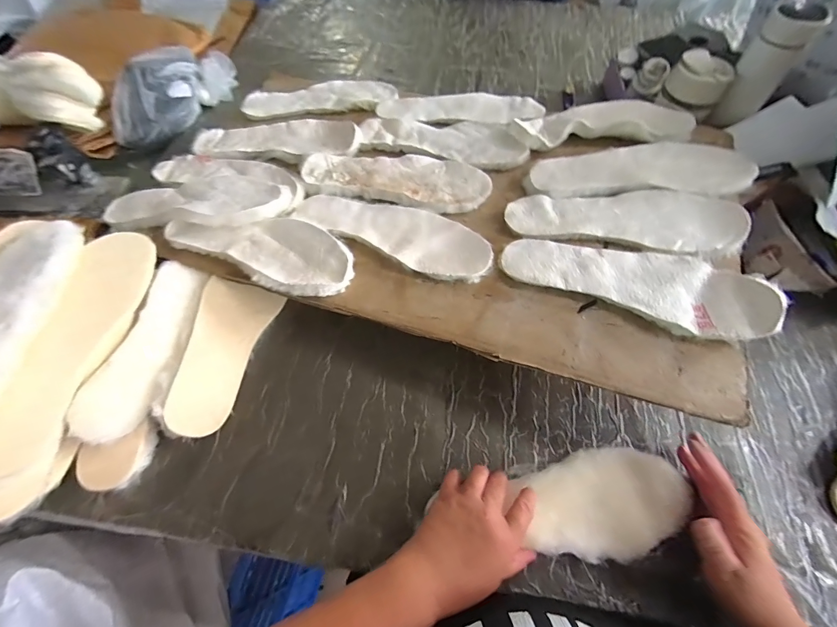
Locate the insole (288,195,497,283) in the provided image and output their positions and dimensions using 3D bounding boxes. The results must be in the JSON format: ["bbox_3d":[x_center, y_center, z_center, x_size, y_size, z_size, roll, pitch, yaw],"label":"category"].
[{"bbox_3d":[-0.034,-0.113,0.497,0.276,0.011,0.087,24,64,19],"label":"insole"}]

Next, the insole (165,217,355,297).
[{"bbox_3d":[-0.205,-0.095,0.488,0.265,0.029,0.101,27,63,11],"label":"insole"}]

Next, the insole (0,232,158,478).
[{"bbox_3d":[-0.364,0.027,0.403,0.012,0.069,0.271,-14,57,31],"label":"insole"}]

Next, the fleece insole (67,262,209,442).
[{"bbox_3d":[-0.313,0.036,0.444,0.077,0.017,0.222,11,57,-7],"label":"fleece insole"}]

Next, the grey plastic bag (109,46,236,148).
[{"bbox_3d":[-0.440,-0.393,0.667,0.077,0.098,0.243,35,71,22],"label":"grey plastic bag"}]

